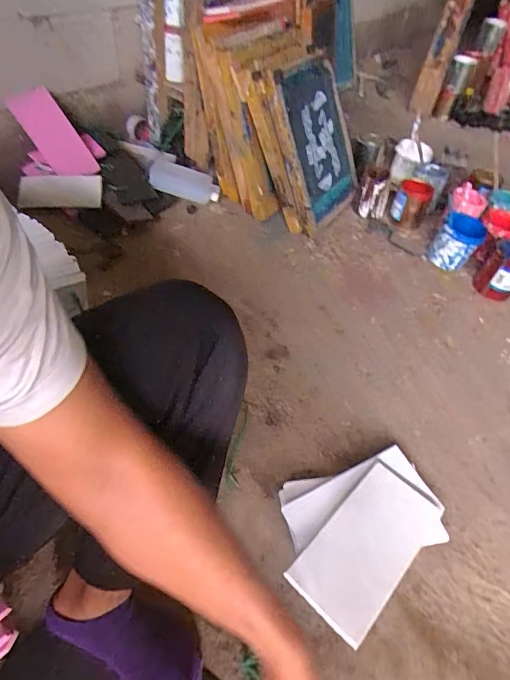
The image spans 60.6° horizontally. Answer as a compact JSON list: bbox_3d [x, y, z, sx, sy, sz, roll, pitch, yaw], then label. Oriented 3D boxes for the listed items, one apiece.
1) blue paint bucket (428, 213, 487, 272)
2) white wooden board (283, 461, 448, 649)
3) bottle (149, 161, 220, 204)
[{"bbox_3d":[0.601,-0.291,1.294,0.116,0.139,0.113,4,48,-4],"label":"blue paint bucket"},{"bbox_3d":[0.192,0.336,0.721,0.148,0.021,0.279,39,54,25],"label":"white wooden board"},{"bbox_3d":[-0.231,-0.510,1.409,0.231,0.067,0.087,23,49,13],"label":"bottle"}]

